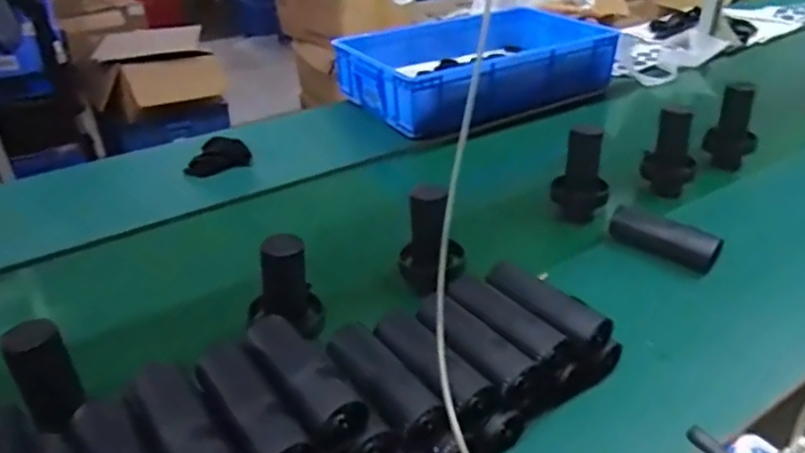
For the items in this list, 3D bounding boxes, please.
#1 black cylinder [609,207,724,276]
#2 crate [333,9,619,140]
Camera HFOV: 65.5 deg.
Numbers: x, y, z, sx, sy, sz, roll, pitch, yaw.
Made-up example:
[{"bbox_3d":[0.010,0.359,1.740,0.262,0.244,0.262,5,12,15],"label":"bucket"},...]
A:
[{"bbox_3d":[0.406,0.022,0.989,0.170,0.068,0.056,25,41,37],"label":"black cylinder"},{"bbox_3d":[0.193,-0.424,1.630,0.681,0.140,0.426,-22,37,-29],"label":"crate"}]

